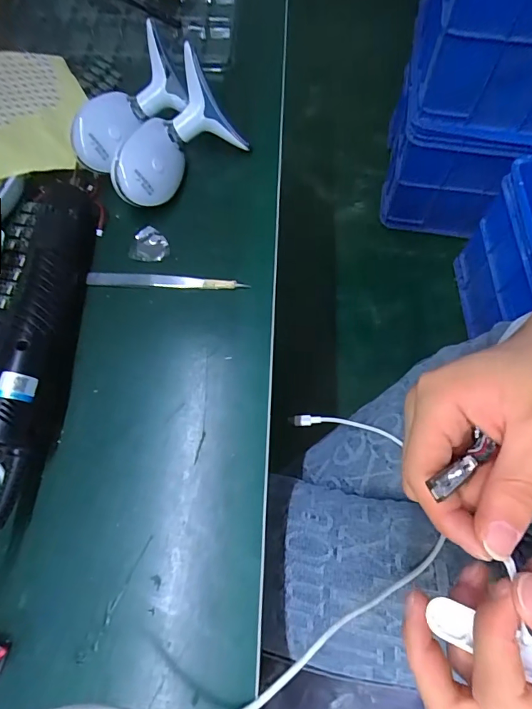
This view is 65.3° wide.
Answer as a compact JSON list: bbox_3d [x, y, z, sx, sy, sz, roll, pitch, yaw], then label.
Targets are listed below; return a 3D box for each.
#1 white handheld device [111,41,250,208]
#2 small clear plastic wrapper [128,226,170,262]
[{"bbox_3d":[-0.081,-0.169,0.330,0.048,0.075,0.112,18,62,48],"label":"white handheld device"},{"bbox_3d":[-0.092,-0.087,0.329,0.030,0.005,0.029,-1,68,2],"label":"small clear plastic wrapper"}]

